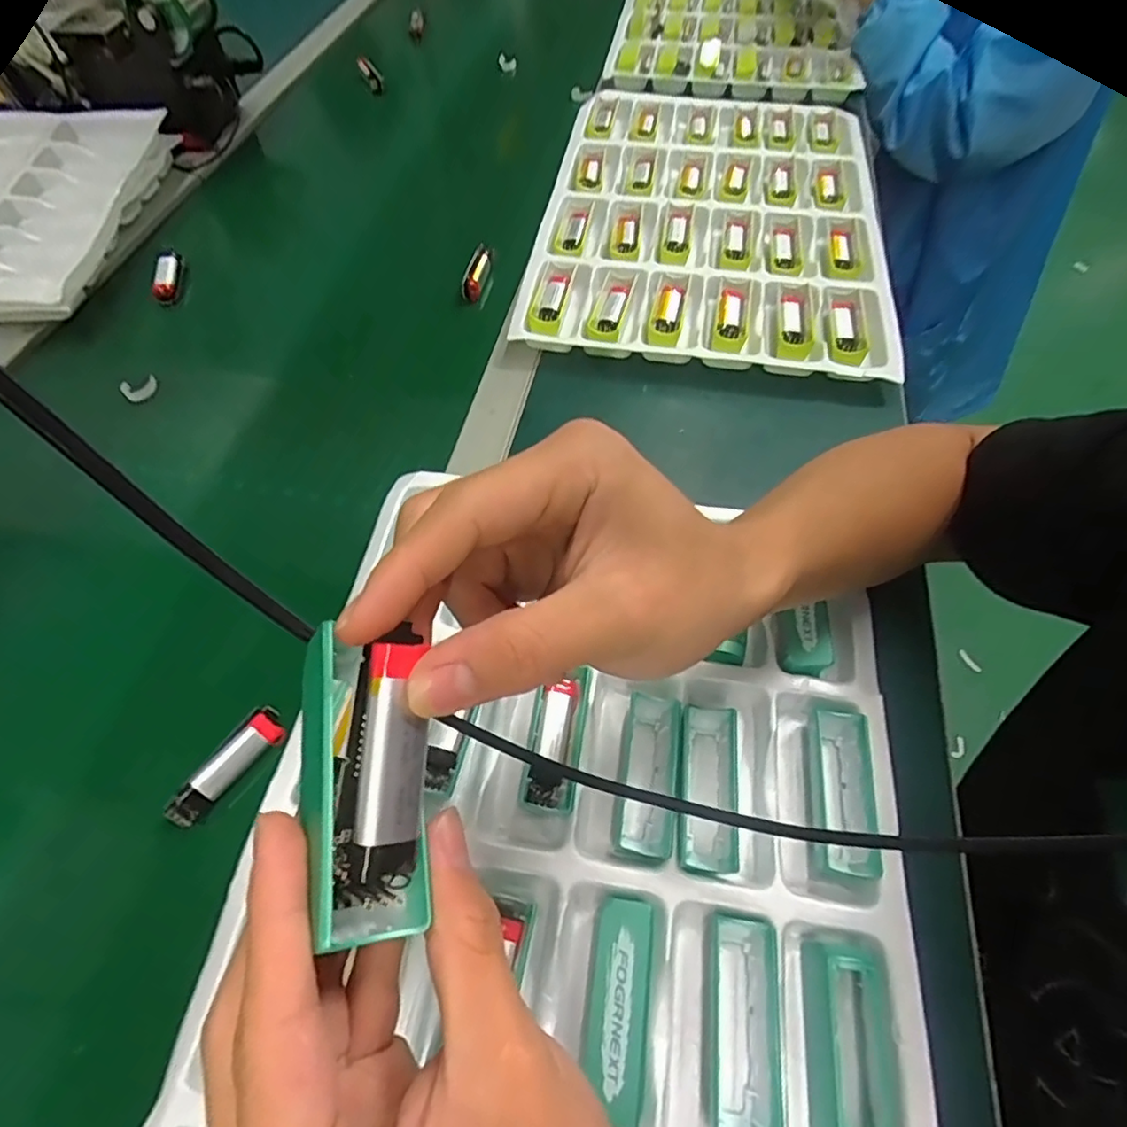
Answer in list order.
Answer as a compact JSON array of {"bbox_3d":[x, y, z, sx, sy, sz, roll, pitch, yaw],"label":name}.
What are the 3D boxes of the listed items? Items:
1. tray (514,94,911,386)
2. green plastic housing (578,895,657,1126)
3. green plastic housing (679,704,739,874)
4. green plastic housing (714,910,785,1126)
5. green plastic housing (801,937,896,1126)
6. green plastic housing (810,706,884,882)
[{"bbox_3d":[0.147,-0.358,0.600,0.319,0.039,0.435,8,58,5],"label":"tray"},{"bbox_3d":[0.025,0.193,0.267,0.028,0.024,0.077,8,58,5],"label":"green plastic housing"},{"bbox_3d":[0.078,0.118,0.320,0.030,0.031,0.082,9,58,6],"label":"green plastic housing"},{"bbox_3d":[0.079,0.200,0.263,0.027,0.019,0.080,6,58,4],"label":"green plastic housing"},{"bbox_3d":[0.121,0.207,0.256,0.030,0.022,0.078,6,58,4],"label":"green plastic housing"},{"bbox_3d":[0.147,0.118,0.316,0.027,0.023,0.082,9,58,6],"label":"green plastic housing"}]

